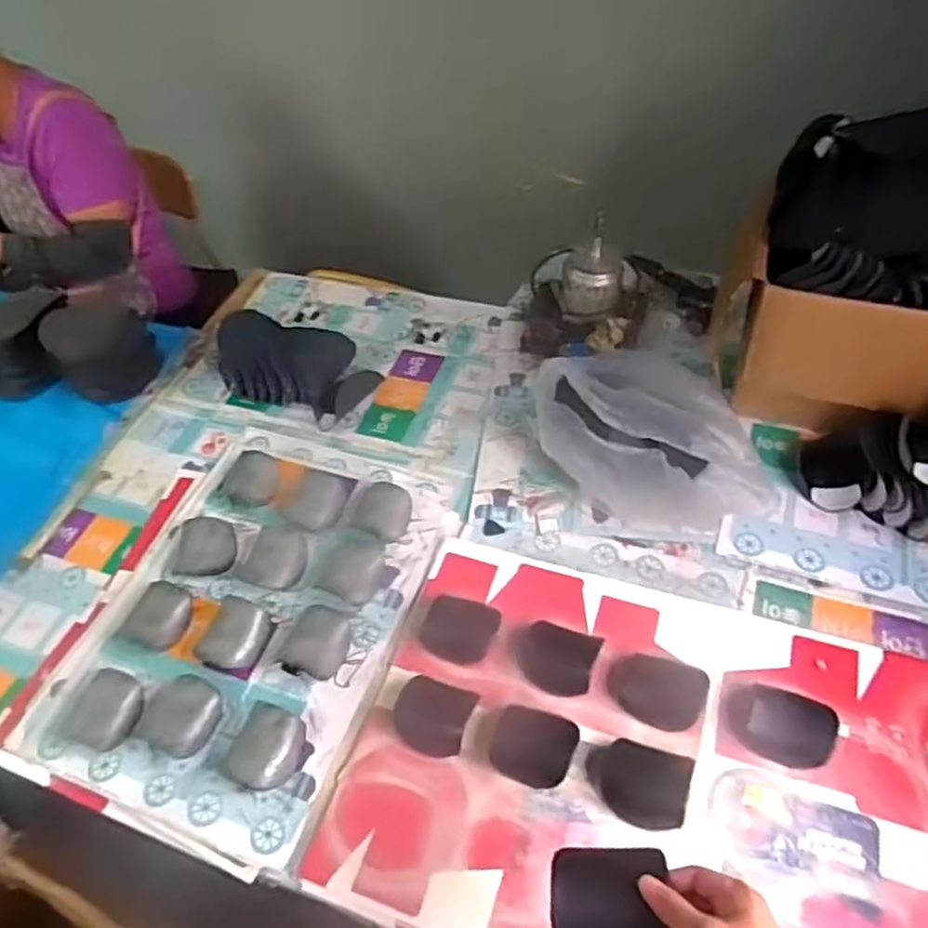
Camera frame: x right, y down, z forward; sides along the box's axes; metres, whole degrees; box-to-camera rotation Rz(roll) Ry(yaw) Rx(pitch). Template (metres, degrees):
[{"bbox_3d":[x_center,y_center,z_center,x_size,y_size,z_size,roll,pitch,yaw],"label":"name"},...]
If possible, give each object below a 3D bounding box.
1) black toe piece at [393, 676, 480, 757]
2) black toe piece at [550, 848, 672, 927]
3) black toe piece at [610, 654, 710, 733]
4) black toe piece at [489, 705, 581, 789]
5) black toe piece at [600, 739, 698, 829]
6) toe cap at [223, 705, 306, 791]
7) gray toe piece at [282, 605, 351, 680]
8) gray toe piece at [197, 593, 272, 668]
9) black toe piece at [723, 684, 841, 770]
[{"bbox_3d":[-0.040,0.299,0.849,0.093,0.024,0.078,15,53,17],"label":"black toe piece"},{"bbox_3d":[0.113,0.340,0.548,0.088,0.024,0.081,-4,50,3],"label":"black toe piece"},{"bbox_3d":[0.224,0.263,0.829,0.102,0.044,0.062,14,53,17],"label":"black toe piece"},{"bbox_3d":[0.080,0.322,0.818,0.092,0.007,0.078,15,72,19],"label":"black toe piece"},{"bbox_3d":[0.197,0.345,0.771,0.092,0.057,0.079,14,53,17],"label":"black toe piece"},{"bbox_3d":[-0.235,0.334,0.846,0.082,0.036,0.090,14,53,17],"label":"toe cap"},{"bbox_3d":[-0.191,0.227,0.930,0.078,0.029,0.104,-5,50,1],"label":"gray toe piece"},{"bbox_3d":[-0.306,0.220,0.946,0.086,0.041,0.097,6,51,11],"label":"gray toe piece"},{"bbox_3d":[0.362,0.296,0.812,0.118,0.015,0.078,10,52,14],"label":"black toe piece"}]

